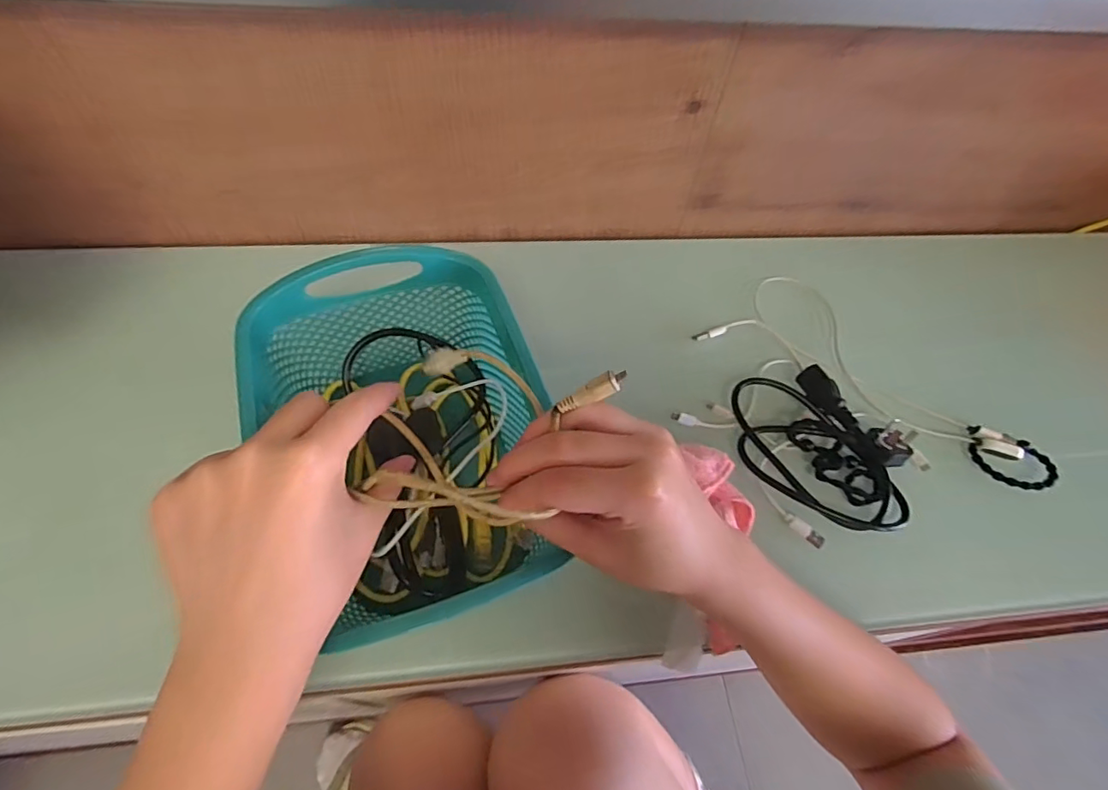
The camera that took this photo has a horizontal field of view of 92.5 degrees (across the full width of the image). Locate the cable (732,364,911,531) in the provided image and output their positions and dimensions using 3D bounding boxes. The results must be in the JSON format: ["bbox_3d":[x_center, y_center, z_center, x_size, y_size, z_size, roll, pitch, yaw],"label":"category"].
[{"bbox_3d":[0.216,0.044,0.434,0.112,0.029,0.153,-30,65,-21],"label":"cable"}]

